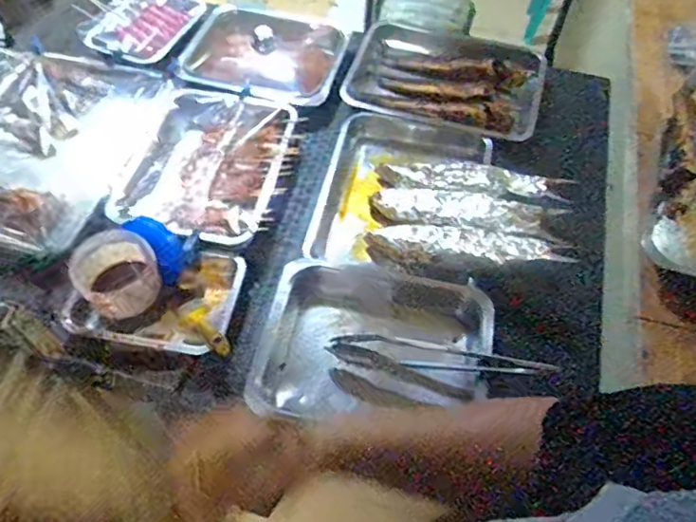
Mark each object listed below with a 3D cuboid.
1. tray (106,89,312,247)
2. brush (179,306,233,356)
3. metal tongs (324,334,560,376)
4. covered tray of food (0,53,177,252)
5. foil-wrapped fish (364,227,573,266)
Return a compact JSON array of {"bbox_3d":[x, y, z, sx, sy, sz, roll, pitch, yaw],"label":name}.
[{"bbox_3d":[-0.251,-0.184,1.070,0.290,0.042,0.355,11,56,5],"label":"tray"},{"bbox_3d":[-0.216,0.108,0.895,0.049,0.023,0.110,-35,41,-23],"label":"brush"},{"bbox_3d":[0.135,0.143,0.879,0.327,0.034,0.054,4,55,15],"label":"metal tongs"},{"bbox_3d":[-0.591,-0.226,1.123,0.384,0.043,0.484,13,57,6],"label":"covered tray of food"},{"bbox_3d":[0.188,-0.019,0.962,0.334,0.040,0.075,3,54,21],"label":"foil-wrapped fish"}]

